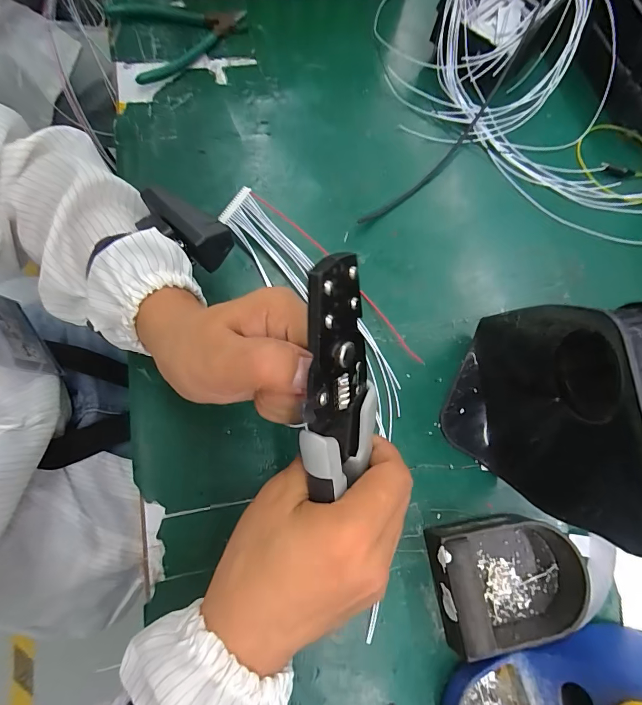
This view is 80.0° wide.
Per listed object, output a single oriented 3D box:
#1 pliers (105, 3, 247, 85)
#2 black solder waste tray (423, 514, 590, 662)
[{"bbox_3d":[-0.151,-0.351,0.417,0.134,0.016,0.111,-26,76,-12],"label":"pliers"},{"bbox_3d":[0.133,0.159,0.269,0.103,0.034,0.075,-7,73,-6],"label":"black solder waste tray"}]

